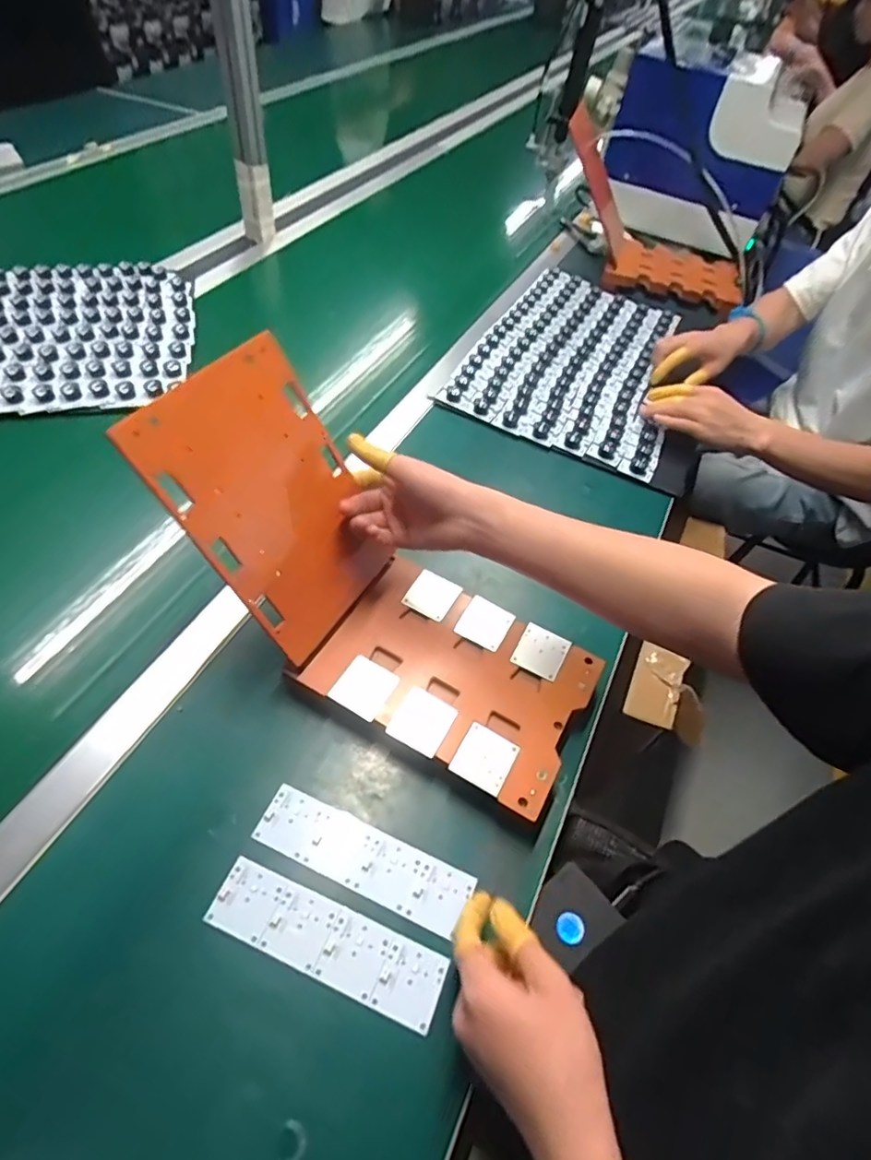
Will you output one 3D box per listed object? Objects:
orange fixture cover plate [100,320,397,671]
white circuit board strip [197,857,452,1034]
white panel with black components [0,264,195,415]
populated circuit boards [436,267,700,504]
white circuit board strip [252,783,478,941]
[{"bbox_3d":[-0.128,-0.062,0.480,0.011,0.232,0.153,2,43,39],"label":"orange fixture cover plate"},{"bbox_3d":[-0.080,0.264,0.422,0.176,0.004,0.048,22,53,9],"label":"white circuit board strip"},{"bbox_3d":[-0.583,-0.344,0.794,0.455,0.021,0.342,-8,55,-13],"label":"white panel with black components"},{"bbox_3d":[0.263,-0.342,0.907,0.358,0.040,0.454,26,54,12],"label":"populated circuit boards"},{"bbox_3d":[-0.058,0.220,0.458,0.173,0.004,0.048,23,53,9],"label":"white circuit board strip"}]

